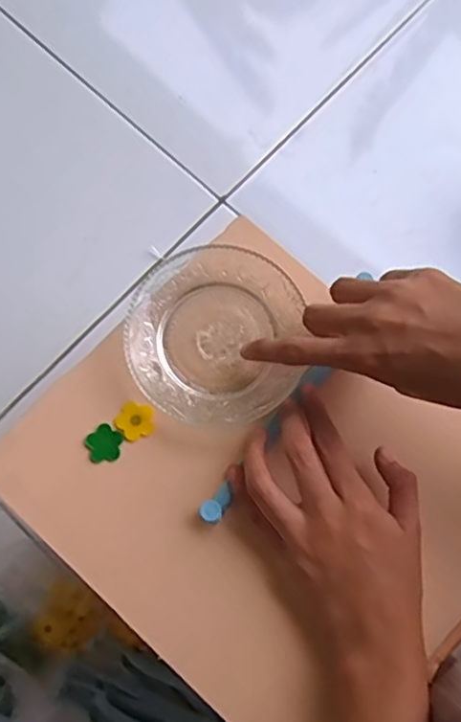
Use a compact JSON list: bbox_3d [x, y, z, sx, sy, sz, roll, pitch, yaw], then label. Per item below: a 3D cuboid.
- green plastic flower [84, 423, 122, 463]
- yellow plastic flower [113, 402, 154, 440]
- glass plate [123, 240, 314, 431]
[{"bbox_3d":[-0.080,0.051,0.386,0.022,0.004,0.023,0,77,2],"label":"green plastic flower"},{"bbox_3d":[-0.061,0.038,0.389,0.024,0.004,0.024,0,77,2],"label":"yellow plastic flower"},{"bbox_3d":[-0.010,-0.016,0.393,0.109,0.017,0.112,0,77,2],"label":"glass plate"}]

